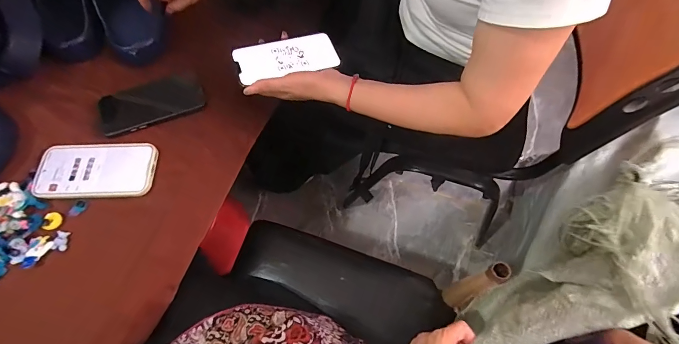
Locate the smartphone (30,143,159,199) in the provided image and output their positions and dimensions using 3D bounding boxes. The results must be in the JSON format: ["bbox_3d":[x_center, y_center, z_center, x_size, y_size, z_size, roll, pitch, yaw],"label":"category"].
[{"bbox_3d":[-0.352,-0.004,0.515,0.162,0.020,0.086,1,64,0],"label":"smartphone"}]

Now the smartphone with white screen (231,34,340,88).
[{"bbox_3d":[-0.082,-0.179,0.545,0.154,0.007,0.077,-14,64,-13],"label":"smartphone with white screen"}]

